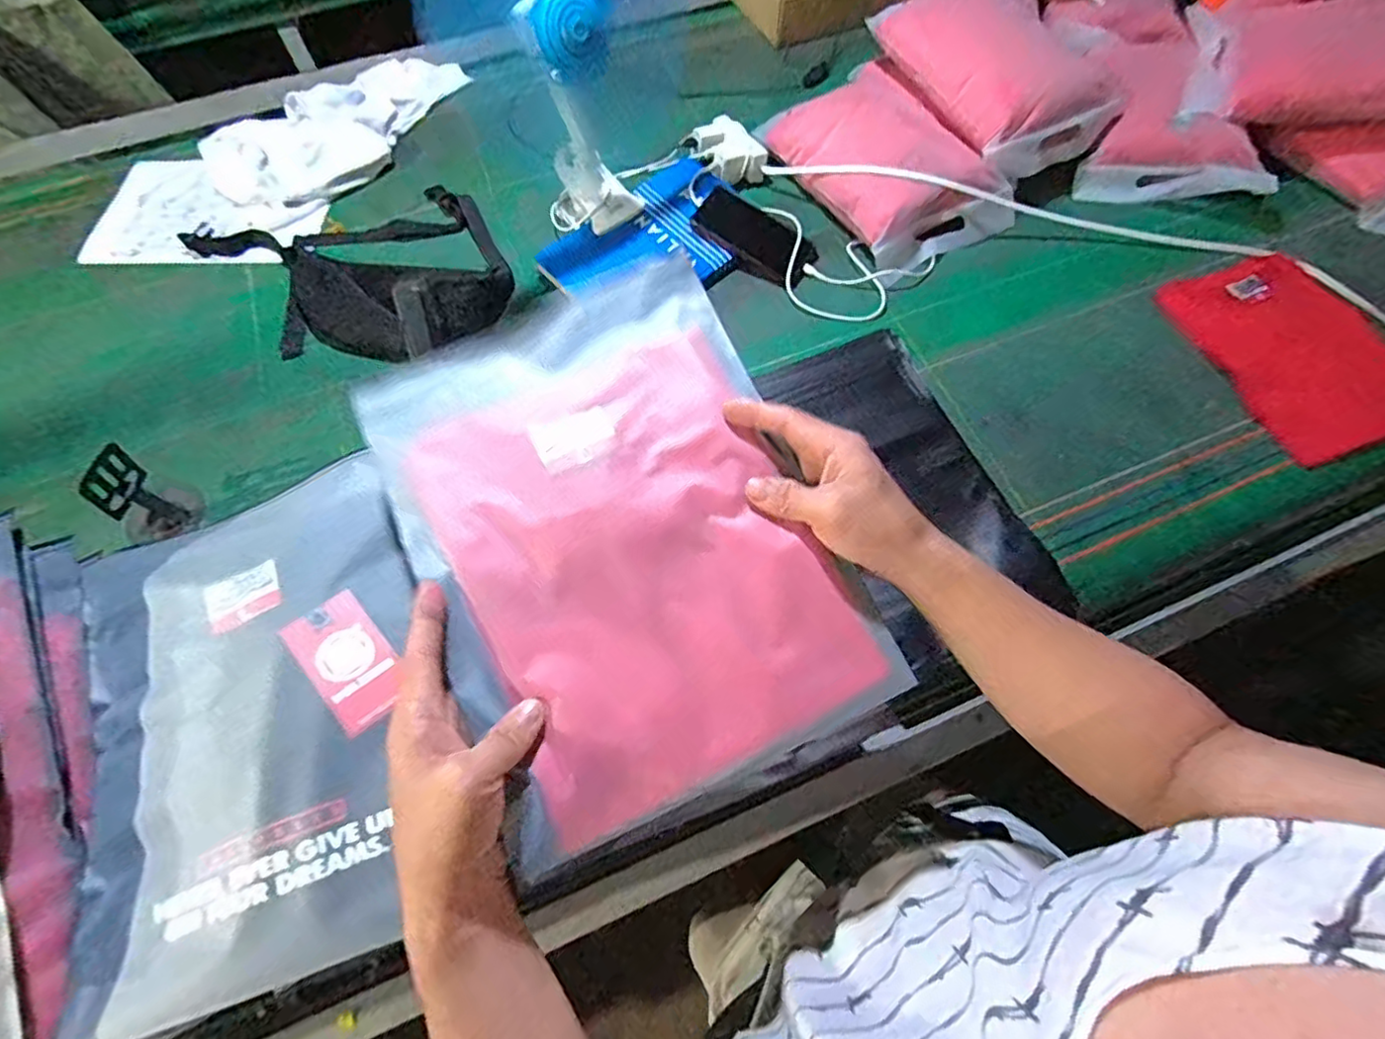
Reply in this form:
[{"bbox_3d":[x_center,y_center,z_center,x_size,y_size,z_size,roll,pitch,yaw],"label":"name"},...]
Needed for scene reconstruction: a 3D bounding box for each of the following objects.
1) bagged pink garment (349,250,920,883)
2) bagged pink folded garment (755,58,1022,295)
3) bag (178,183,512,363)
[{"bbox_3d":[-0.050,0.004,0.404,0.247,0.047,0.337,-24,70,-9],"label":"bagged pink garment"},{"bbox_3d":[0.272,-0.514,0.876,0.232,0.065,0.337,-29,68,-13],"label":"bagged pink folded garment"},{"bbox_3d":[-0.432,-0.352,0.805,0.330,0.082,0.398,-37,70,-16],"label":"bag"}]

